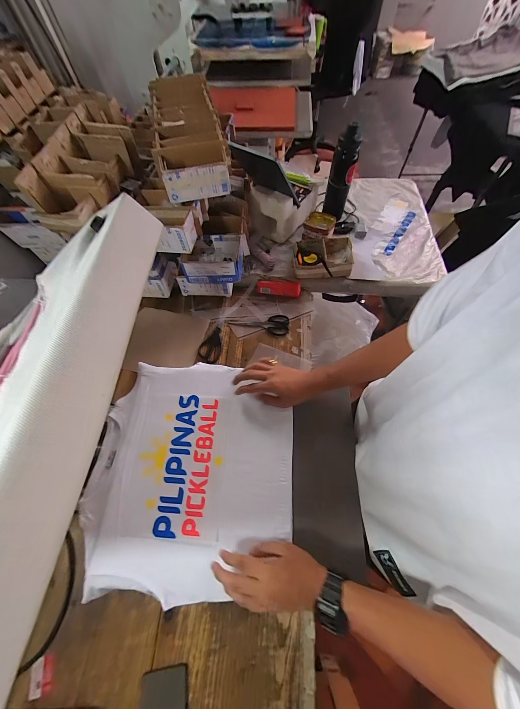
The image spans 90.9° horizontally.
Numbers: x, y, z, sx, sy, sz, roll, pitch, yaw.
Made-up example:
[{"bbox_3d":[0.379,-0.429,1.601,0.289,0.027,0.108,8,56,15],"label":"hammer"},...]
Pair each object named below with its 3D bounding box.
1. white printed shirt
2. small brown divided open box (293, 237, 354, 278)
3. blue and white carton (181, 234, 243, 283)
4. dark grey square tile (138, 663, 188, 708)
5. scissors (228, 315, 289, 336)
[{"bbox_3d":[-0.139,0.211,0.502,0.393,0.040,0.394,2,62,4],"label":"white printed shirt"},{"bbox_3d":[0.197,-0.301,0.810,0.182,0.062,0.114,-5,62,0],"label":"small brown divided open box"},{"bbox_3d":[-0.129,-0.261,0.706,0.152,0.072,0.108,0,62,3],"label":"blue and white carton"},{"bbox_3d":[-0.164,0.584,0.433,0.081,0.007,0.078,-8,62,-1],"label":"dark grey square tile"},{"bbox_3d":[-0.002,-0.093,0.776,0.175,0.006,0.070,3,62,4],"label":"scissors"}]

